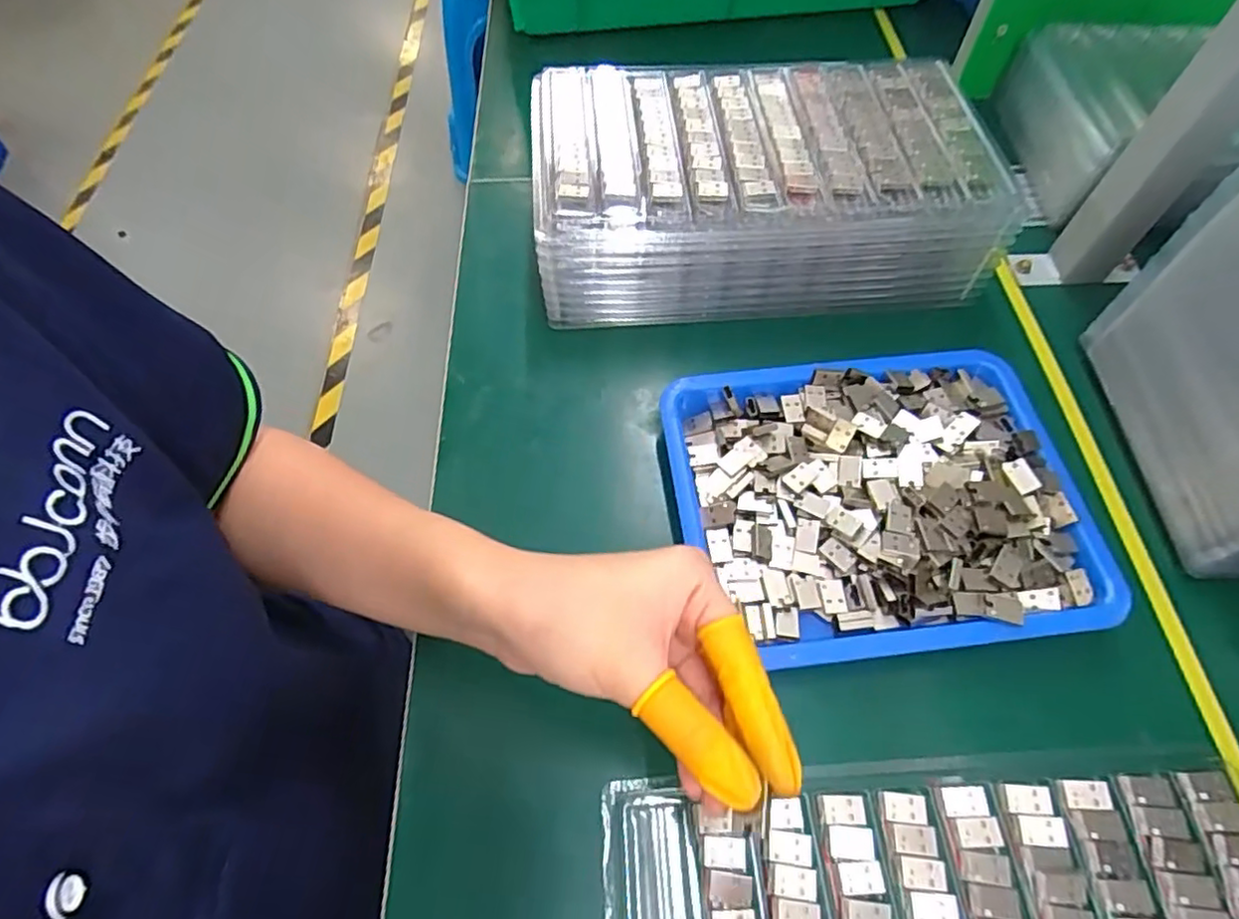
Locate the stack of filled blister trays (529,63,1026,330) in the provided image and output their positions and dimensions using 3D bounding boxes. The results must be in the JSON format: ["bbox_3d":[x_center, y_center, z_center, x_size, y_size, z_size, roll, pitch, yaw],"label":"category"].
[{"bbox_3d":[0.090,-0.189,0.447,0.291,0.085,0.169,-4,60,-1],"label":"stack of filled blister trays"}]

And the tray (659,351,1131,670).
[{"bbox_3d":[0.139,0.019,0.353,0.216,0.033,0.172,-6,60,-2],"label":"tray"}]

